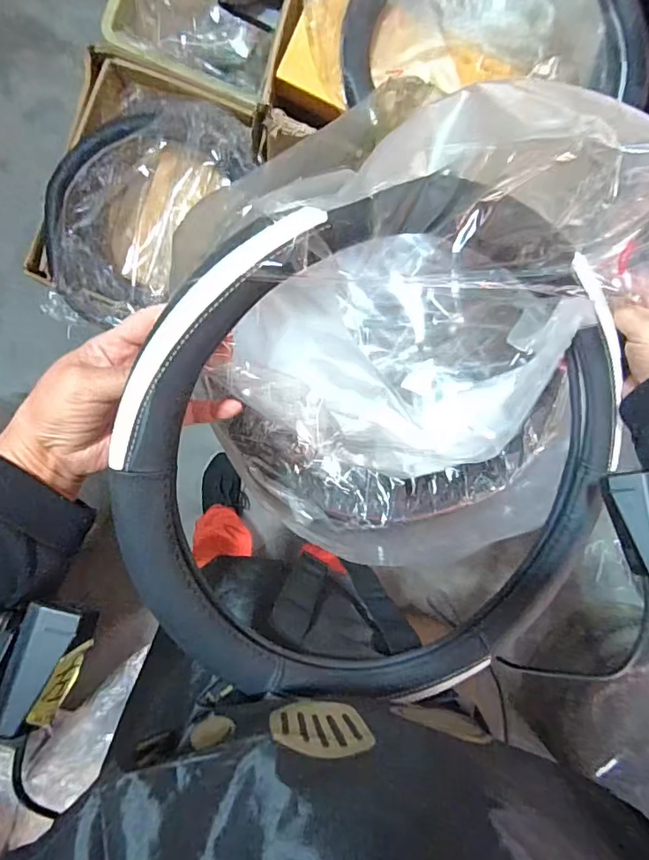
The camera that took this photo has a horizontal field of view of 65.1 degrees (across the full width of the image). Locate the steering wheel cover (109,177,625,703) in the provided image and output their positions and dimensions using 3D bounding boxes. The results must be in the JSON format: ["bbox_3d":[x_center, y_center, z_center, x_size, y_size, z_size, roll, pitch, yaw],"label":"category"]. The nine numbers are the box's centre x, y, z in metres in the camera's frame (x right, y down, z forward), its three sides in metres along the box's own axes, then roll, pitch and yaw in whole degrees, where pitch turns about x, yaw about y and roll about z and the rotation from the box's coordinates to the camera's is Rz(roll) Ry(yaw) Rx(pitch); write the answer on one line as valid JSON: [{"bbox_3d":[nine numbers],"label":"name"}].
[{"bbox_3d":[0.057,0.029,0.343,0.356,0.028,0.344,-22,111,-14],"label":"steering wheel cover"}]

